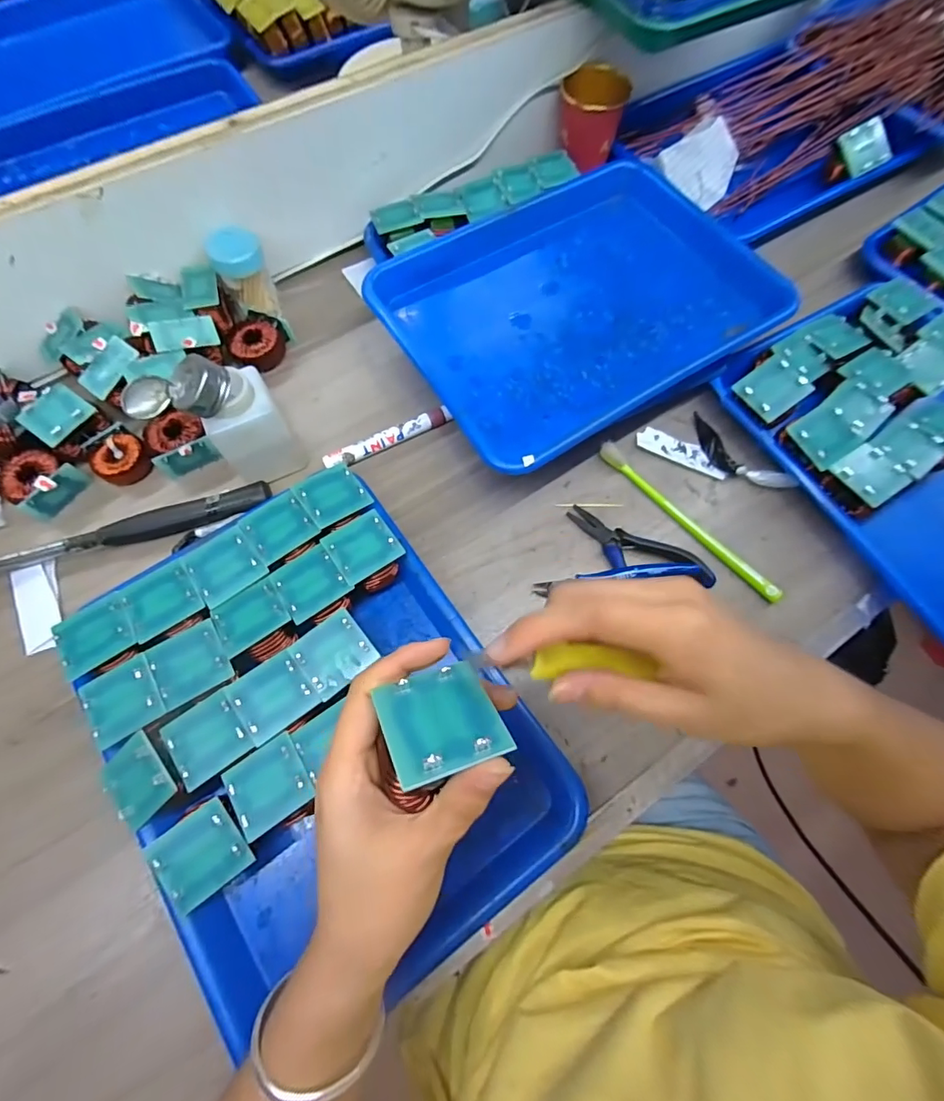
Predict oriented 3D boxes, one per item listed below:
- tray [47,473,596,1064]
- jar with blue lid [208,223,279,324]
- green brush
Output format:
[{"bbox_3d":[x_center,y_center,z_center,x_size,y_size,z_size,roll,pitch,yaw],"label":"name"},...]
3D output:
[{"bbox_3d":[-0.104,0.119,0.330,0.245,0.054,0.308,-33,73,-12],"label":"tray"},{"bbox_3d":[-0.215,-0.256,0.449,0.045,0.071,0.040,19,70,6],"label":"jar with blue lid"},{"bbox_3d":[0.181,-0.027,0.406,0.014,0.014,0.187,-40,75,-14],"label":"green brush"}]

